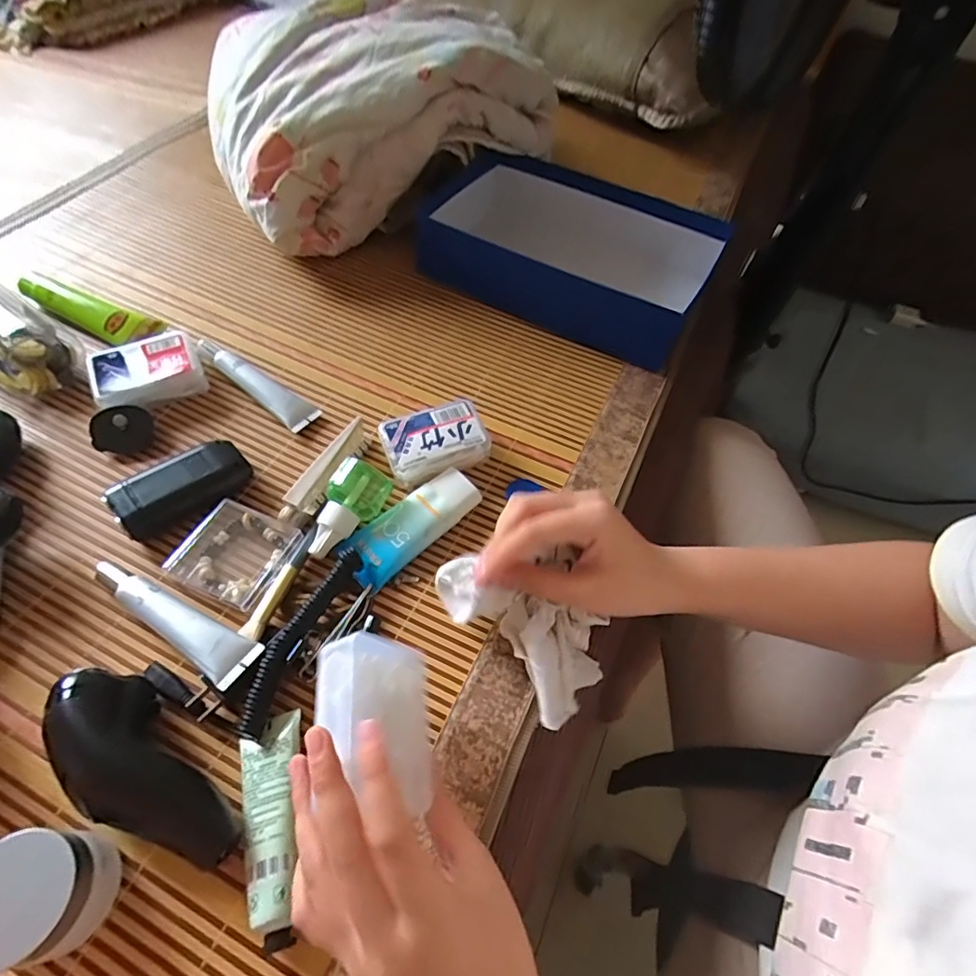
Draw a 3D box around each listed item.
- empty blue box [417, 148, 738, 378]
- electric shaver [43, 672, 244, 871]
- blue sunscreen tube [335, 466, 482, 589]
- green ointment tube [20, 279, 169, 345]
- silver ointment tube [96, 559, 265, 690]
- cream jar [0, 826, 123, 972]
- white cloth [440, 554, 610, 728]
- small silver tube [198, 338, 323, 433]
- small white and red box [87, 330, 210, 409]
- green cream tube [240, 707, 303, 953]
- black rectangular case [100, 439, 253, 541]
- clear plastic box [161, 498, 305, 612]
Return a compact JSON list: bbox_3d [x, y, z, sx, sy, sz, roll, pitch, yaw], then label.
[{"bbox_3d":[0.086,-0.268,0.591,0.312,0.082,0.182,25,59,11],"label":"empty blue box"},{"bbox_3d":[-0.192,0.156,0.288,0.128,0.048,0.047,40,62,21],"label":"electric shaver"},{"bbox_3d":[-0.062,0.027,0.415,0.113,0.020,0.049,-38,68,-25],"label":"blue sunscreen tube"},{"bbox_3d":[-0.386,-0.173,0.512,0.148,0.025,0.040,27,59,12],"label":"green ointment tube"},{"bbox_3d":[-0.209,0.086,0.347,0.134,0.026,0.030,28,60,12],"label":"silver ointment tube"},{"bbox_3d":[-0.218,0.197,0.256,0.046,0.051,0.051,4,58,-2],"label":"cream jar"},{"bbox_3d":[0.022,0.097,0.345,0.131,0.047,0.071,37,61,0],"label":"white cloth"},{"bbox_3d":[-0.214,-0.099,0.486,0.134,0.018,0.029,34,61,16],"label":"small silver tube"},{"bbox_3d":[-0.307,-0.105,0.474,0.086,0.031,0.058,-24,63,-19],"label":"small white and red box"},{"bbox_3d":[-0.122,0.181,0.286,0.033,0.022,0.109,-6,59,-9],"label":"green cream tube"},{"bbox_3d":[-0.240,-0.002,0.414,0.097,0.030,0.044,-37,68,-24],"label":"black rectangular case"},{"bbox_3d":[-0.187,0.045,0.388,0.072,0.014,0.070,23,59,9],"label":"clear plastic box"}]

